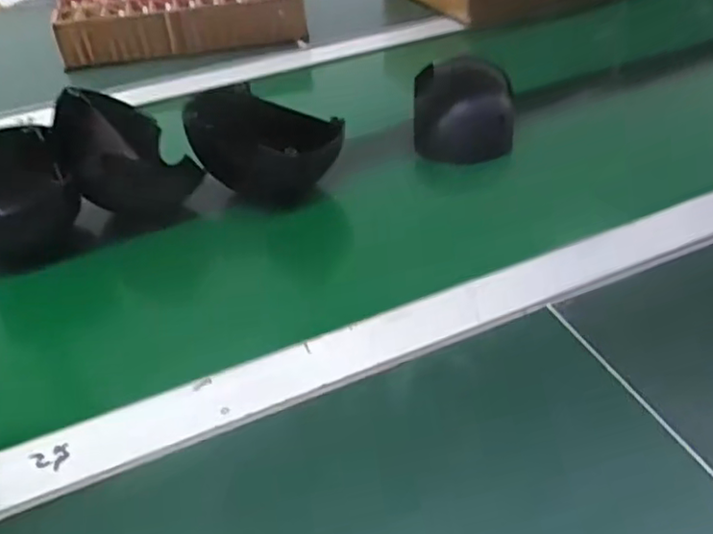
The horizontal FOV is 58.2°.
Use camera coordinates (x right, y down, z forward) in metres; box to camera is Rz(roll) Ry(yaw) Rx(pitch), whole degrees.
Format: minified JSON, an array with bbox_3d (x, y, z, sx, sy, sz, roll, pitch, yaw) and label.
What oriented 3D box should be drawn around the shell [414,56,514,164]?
[{"bbox_3d":[0.093,-0.139,0.582,0.096,0.057,0.083,1,41,5],"label":"shell"}]

